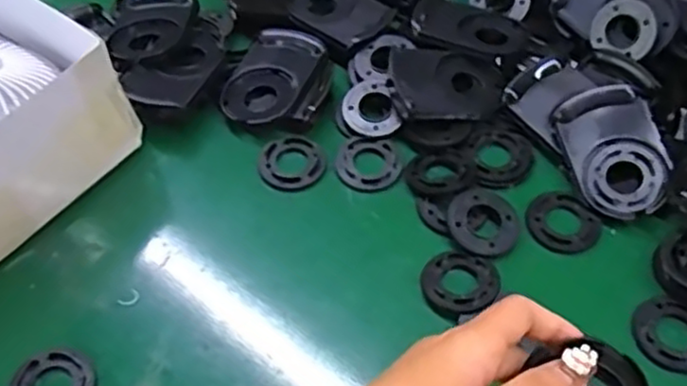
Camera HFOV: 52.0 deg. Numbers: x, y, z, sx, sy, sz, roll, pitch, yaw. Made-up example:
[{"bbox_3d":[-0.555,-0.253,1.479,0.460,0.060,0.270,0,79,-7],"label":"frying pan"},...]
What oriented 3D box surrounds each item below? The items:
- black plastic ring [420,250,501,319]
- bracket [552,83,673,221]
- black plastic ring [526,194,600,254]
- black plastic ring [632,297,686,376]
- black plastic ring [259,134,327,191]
[{"bbox_3d":[0.066,0.051,0.407,0.043,0.006,0.041,-1,53,1],"label":"black plastic ring"},{"bbox_3d":[0.171,-0.027,0.445,0.057,0.013,0.085,-17,72,9],"label":"bracket"},{"bbox_3d":[0.135,0.019,0.435,0.042,0.004,0.042,-1,53,1],"label":"black plastic ring"},{"bbox_3d":[0.183,0.080,0.391,0.044,0.009,0.036,33,61,24],"label":"black plastic ring"},{"bbox_3d":[-0.035,-0.021,0.465,0.044,0.004,0.043,-29,57,-19],"label":"black plastic ring"}]

